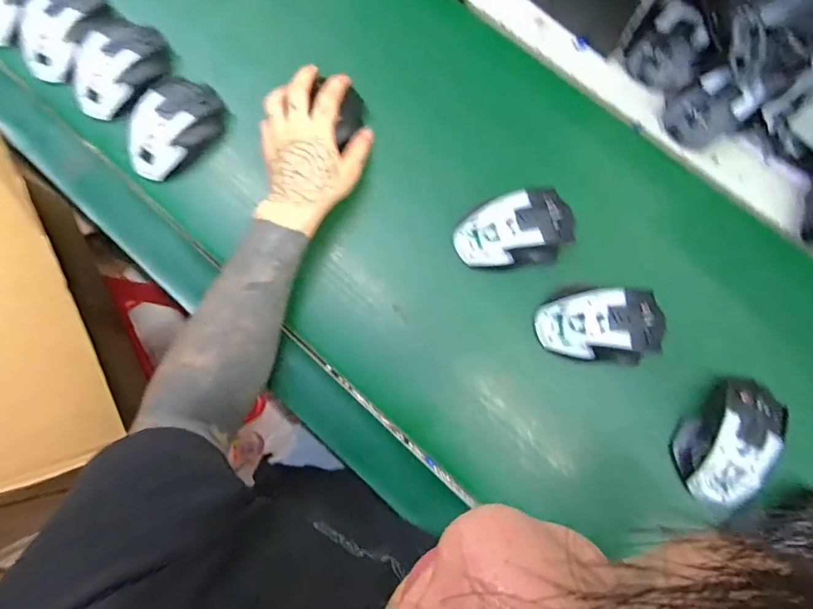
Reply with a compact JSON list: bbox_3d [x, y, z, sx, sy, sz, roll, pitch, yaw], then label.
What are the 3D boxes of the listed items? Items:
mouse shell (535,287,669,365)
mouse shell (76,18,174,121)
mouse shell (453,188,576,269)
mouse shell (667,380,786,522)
[{"bbox_3d":[0.184,0.019,0.437,0.115,0.032,0.066,0,79,1],"label":"mouse shell"},{"bbox_3d":[-0.317,-0.261,0.503,0.078,0.034,0.111,41,82,9],"label":"mouse shell"},{"bbox_3d":[0.108,-0.073,0.459,0.115,0.036,0.067,-9,79,-1],"label":"mouse shell"},{"bbox_3d":[0.289,0.121,0.417,0.075,0.030,0.117,36,82,8],"label":"mouse shell"}]

